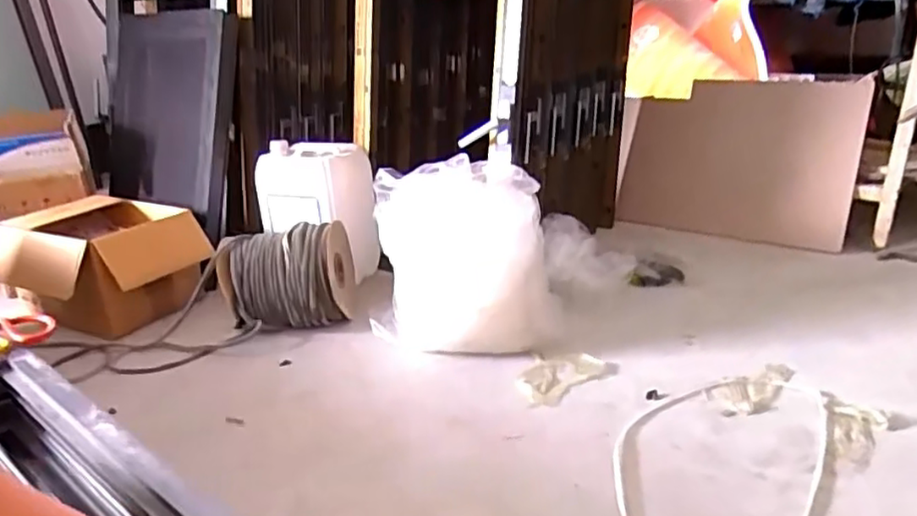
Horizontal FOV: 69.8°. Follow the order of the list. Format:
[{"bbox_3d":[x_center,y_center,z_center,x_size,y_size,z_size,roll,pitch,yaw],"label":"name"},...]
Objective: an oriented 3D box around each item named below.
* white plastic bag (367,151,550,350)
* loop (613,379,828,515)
[{"bbox_3d":[-0.005,0.014,1.453,0.352,0.406,0.304,-4,21,-3],"label":"white plastic bag"},{"bbox_3d":[0.453,0.328,1.141,0.314,0.020,0.565,12,26,34],"label":"loop"}]

